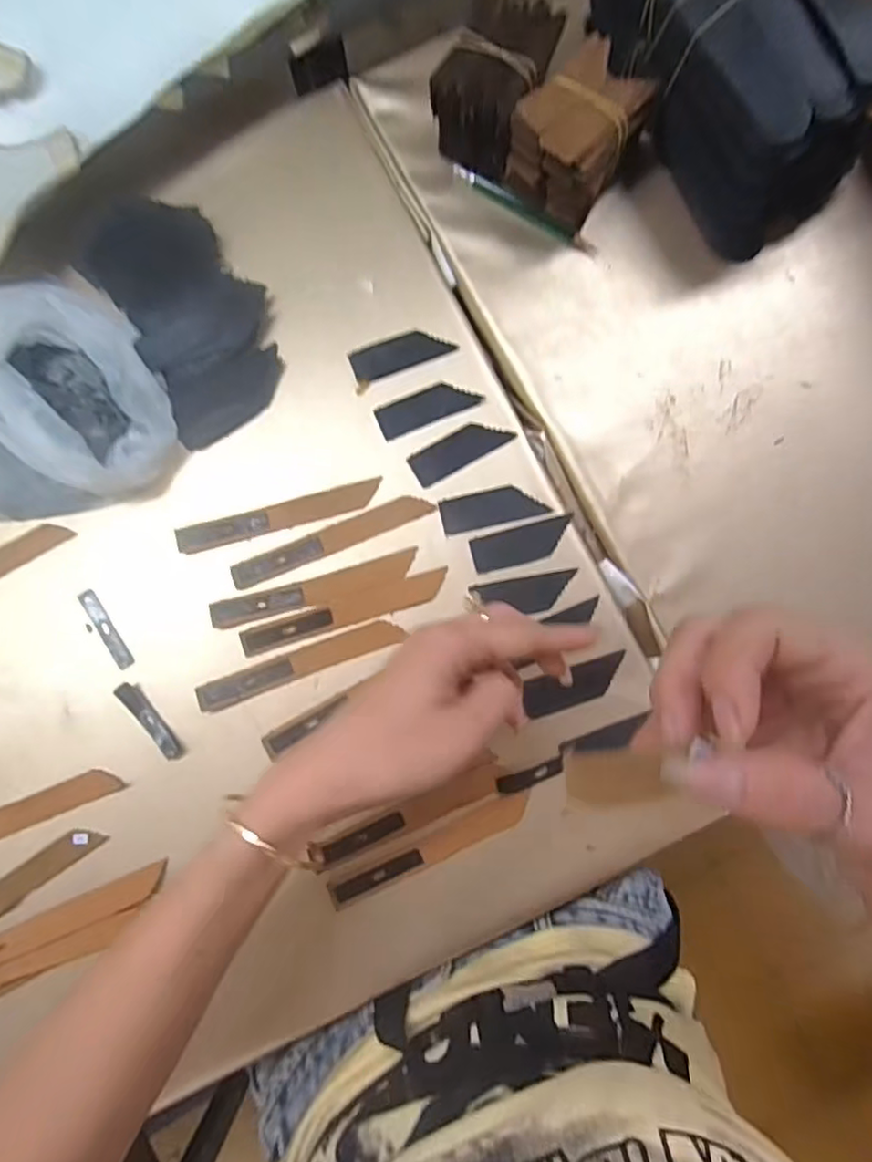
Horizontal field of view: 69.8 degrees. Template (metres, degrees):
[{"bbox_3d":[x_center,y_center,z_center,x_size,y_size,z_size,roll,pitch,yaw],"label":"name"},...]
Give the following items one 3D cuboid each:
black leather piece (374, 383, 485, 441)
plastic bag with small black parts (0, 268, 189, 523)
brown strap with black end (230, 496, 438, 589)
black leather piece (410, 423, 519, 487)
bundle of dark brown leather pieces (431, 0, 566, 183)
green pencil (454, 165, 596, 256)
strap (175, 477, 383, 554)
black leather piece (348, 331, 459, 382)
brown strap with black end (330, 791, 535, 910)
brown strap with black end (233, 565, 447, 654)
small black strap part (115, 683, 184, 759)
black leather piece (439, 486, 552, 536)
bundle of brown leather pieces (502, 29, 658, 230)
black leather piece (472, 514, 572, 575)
[{"bbox_3d":[-0.005,-0.111,0.395,0.063,0.004,0.023,-23,86,-2],"label":"black leather piece"},{"bbox_3d":[-0.238,-0.104,0.370,0.139,0.050,0.133,-26,86,-2],"label":"plastic bag with small black parts"},{"bbox_3d":[-0.064,-0.026,0.385,0.127,0.004,0.015,-22,86,-2],"label":"brown strap with black end"},{"bbox_3d":[0.015,-0.082,0.391,0.064,0.004,0.022,-31,86,-2],"label":"black leather piece"},{"bbox_3d":[0.035,-0.300,0.385,0.053,0.055,0.085,25,86,2],"label":"bundle of dark brown leather pieces"},{"bbox_3d":[0.057,-0.238,0.399,0.103,0.008,0.010,32,86,2],"label":"green pencil"},{"bbox_3d":[-0.097,-0.040,0.390,0.128,0.004,0.016,-15,86,-1],"label":"strap"},{"bbox_3d":[-0.023,-0.146,0.400,0.063,0.004,0.023,-21,86,-2],"label":"black leather piece"},{"bbox_3d":[-0.002,0.157,0.364,0.125,0.004,0.017,-26,86,-2],"label":"brown strap with black end"},{"bbox_3d":[-0.055,0.019,0.380,0.128,0.004,0.016,-18,86,-1],"label":"brown strap with black end"},{"bbox_3d":[-0.172,0.084,0.375,0.012,0.006,0.054,-40,87,-3],"label":"small black strap part"},{"bbox_3d":[0.035,-0.046,0.389,0.063,0.004,0.022,-14,86,-1],"label":"black leather piece"},{"bbox_3d":[0.085,-0.264,0.377,0.061,0.057,0.075,38,87,3],"label":"bundle of brown leather pieces"},{"bbox_3d":[0.054,-0.023,0.385,0.062,0.004,0.022,-15,86,-1],"label":"black leather piece"}]

